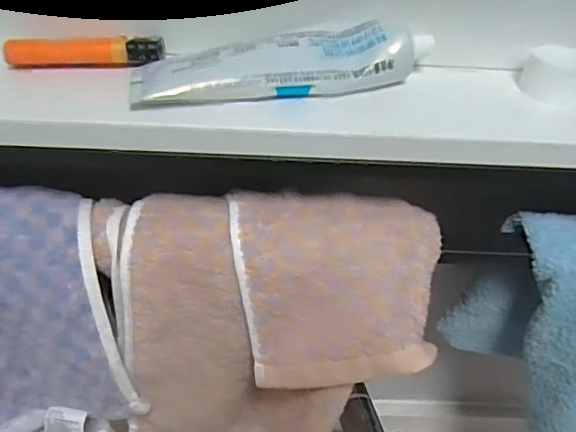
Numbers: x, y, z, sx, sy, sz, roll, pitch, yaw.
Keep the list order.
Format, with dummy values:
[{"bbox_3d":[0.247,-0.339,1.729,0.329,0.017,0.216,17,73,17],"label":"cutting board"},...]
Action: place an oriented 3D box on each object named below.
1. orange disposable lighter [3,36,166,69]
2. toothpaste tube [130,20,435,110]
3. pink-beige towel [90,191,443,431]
[{"bbox_3d":[-0.107,-0.087,0.296,0.079,0.013,0.009,-5,39,-10],"label":"orange disposable lighter"},{"bbox_3d":[-0.003,-0.081,0.288,0.150,0.025,0.040,-7,39,-13],"label":"toothpaste tube"},{"bbox_3d":[-0.016,0.074,0.327,0.183,0.157,0.086,6,38,3],"label":"pink-beige towel"}]

